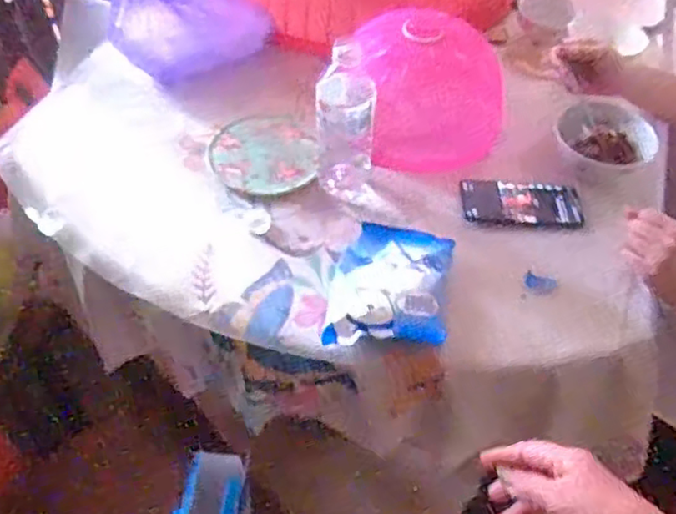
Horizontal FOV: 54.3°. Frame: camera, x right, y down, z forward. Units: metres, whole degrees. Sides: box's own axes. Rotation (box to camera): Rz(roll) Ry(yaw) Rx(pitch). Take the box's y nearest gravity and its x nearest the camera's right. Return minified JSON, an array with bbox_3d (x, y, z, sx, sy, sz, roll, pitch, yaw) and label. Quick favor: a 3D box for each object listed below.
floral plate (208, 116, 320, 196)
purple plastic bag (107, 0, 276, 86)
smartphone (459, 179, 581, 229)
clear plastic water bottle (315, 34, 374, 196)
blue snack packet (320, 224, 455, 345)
[{"bbox_3d":[-0.097,-0.142,0.894,0.139,0.024,0.148,2,53,-3],"label":"floral plate"},{"bbox_3d":[-0.225,-0.361,0.969,0.235,0.135,0.127,-26,59,-22],"label":"purple plastic bag"},{"bbox_3d":[0.239,-0.072,0.853,0.152,0.011,0.079,5,53,-1],"label":"smartphone"},{"bbox_3d":[0.009,-0.166,0.803,0.070,0.192,0.074,4,53,-2],"label":"clear plastic water bottle"},{"bbox_3d":[0.061,0.031,0.747,0.129,0.045,0.168,10,53,4],"label":"blue snack packet"}]

